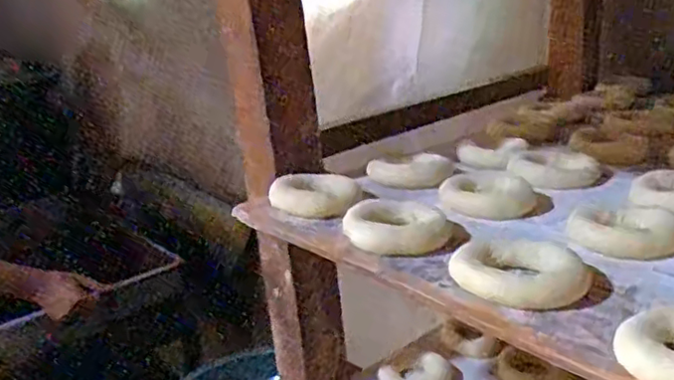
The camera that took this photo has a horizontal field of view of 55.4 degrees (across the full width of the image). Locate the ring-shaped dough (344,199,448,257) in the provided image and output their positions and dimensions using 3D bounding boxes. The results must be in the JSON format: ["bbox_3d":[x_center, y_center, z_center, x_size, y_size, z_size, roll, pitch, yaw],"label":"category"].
[{"bbox_3d":[0.036,0.022,0.388,0.060,0.015,0.056,6,15,1],"label":"ring-shaped dough"}]

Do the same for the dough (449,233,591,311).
[{"bbox_3d":[0.093,0.041,0.326,0.063,0.016,0.050,13,17,27],"label":"dough"}]

